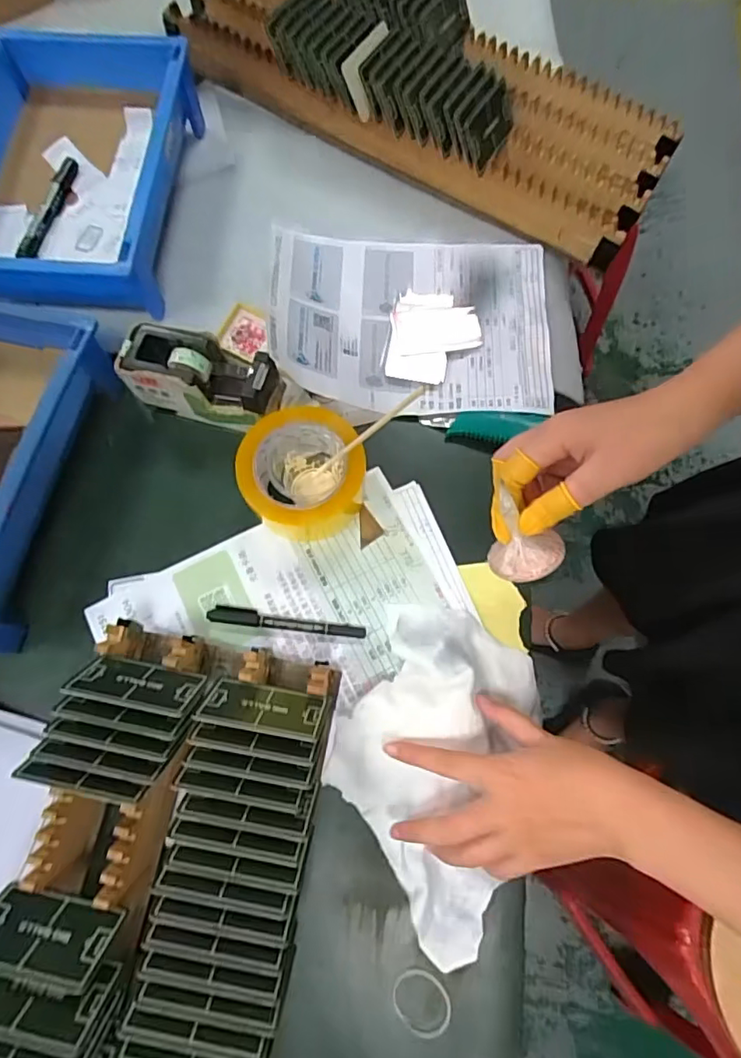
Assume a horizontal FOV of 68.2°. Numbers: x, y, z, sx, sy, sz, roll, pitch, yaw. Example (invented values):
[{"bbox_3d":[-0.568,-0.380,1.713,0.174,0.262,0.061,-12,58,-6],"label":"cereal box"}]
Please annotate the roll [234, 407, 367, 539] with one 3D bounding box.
[{"bbox_3d":[-0.060,-0.048,0.491,0.105,0.063,0.104,0,73,0],"label":"roll"}]

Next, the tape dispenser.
[{"bbox_3d":[-0.152,-0.139,0.511,0.133,0.078,0.064,14,74,4],"label":"tape dispenser"}]

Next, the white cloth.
[{"bbox_3d":[0.045,0.183,0.431,0.149,0.040,0.239,20,74,6],"label":"white cloth"}]

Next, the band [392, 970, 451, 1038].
[{"bbox_3d":[0.038,0.349,0.402,0.042,0.006,0.042,-7,76,6],"label":"band"}]

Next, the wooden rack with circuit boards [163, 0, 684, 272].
[{"bbox_3d":[0.055,-0.492,0.603,0.543,0.109,0.181,27,75,8],"label":"wooden rack with circuit boards"}]

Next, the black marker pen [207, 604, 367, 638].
[{"bbox_3d":[-0.073,0.082,0.476,0.135,0.009,0.015,7,73,2],"label":"black marker pen"}]

